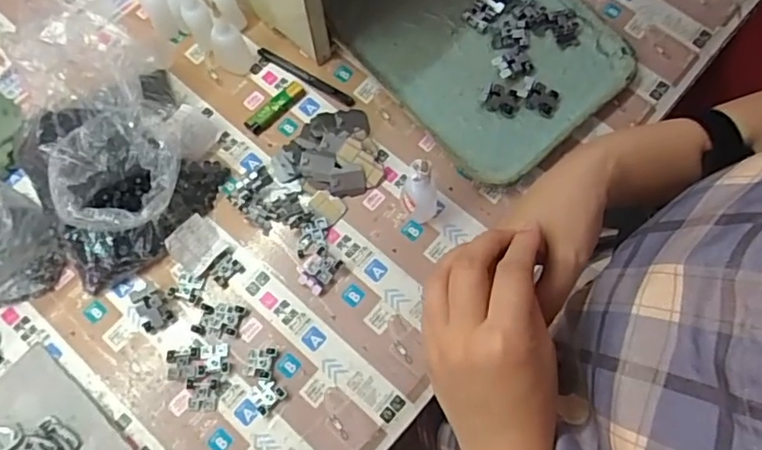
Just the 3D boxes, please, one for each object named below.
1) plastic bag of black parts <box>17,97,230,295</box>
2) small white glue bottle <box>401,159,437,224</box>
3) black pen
[{"bbox_3d":[-0.271,-0.056,0.600,0.185,0.073,0.187,-27,75,-10],"label":"plastic bag of black parts"},{"bbox_3d":[0.041,-0.035,0.583,0.041,0.098,0.033,18,72,5],"label":"small white glue bottle"},{"bbox_3d":[-0.089,-0.178,0.680,0.133,0.008,0.016,32,74,9],"label":"black pen"}]

